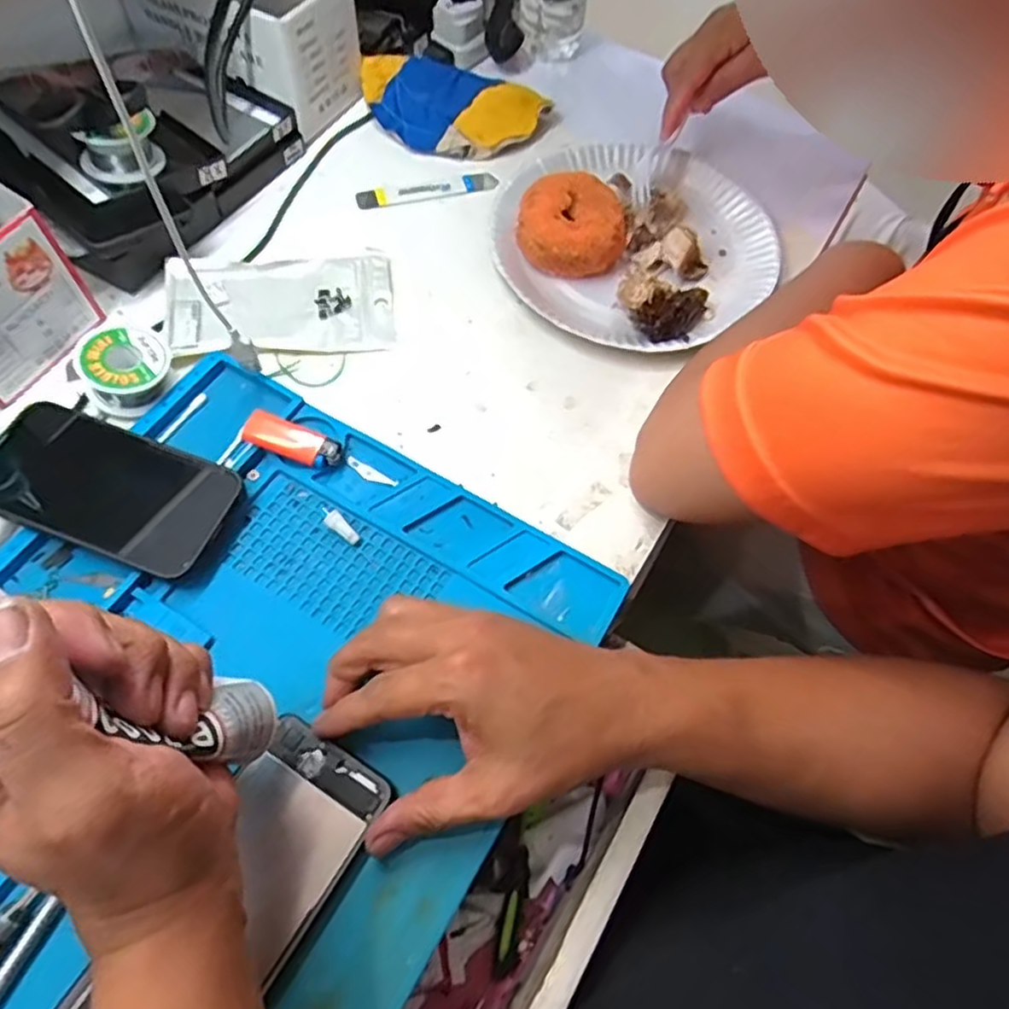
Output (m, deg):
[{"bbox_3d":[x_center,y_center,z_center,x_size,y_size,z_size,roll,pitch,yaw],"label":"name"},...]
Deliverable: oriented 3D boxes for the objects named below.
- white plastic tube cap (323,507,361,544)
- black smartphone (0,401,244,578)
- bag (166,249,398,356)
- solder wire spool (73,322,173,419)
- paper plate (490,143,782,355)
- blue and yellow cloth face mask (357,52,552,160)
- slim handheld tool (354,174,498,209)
[{"bbox_3d":[-0.095,0.012,0.394,0.028,0.009,0.011,35,66,13],"label":"white plastic tube cap"},{"bbox_3d":[-0.232,-0.012,0.395,0.144,0.006,0.072,20,65,6],"label":"black smartphone"},{"bbox_3d":[-0.158,-0.146,0.483,0.152,0.011,0.089,-4,64,-6],"label":"bag"},{"bbox_3d":[-0.240,-0.084,0.435,0.052,0.038,0.046,-29,79,-27],"label":"solder wire spool"},{"bbox_3d":[0.096,-0.208,0.516,0.200,0.029,0.205,2,63,-3],"label":"paper plate"},{"bbox_3d":[-0.049,-0.340,0.579,0.151,0.023,0.091,21,64,7],"label":"blue and yellow cloth face mask"},{"bbox_3d":[-0.062,-0.255,0.555,0.114,0.013,0.019,-13,65,-10],"label":"slim handheld tool"}]

